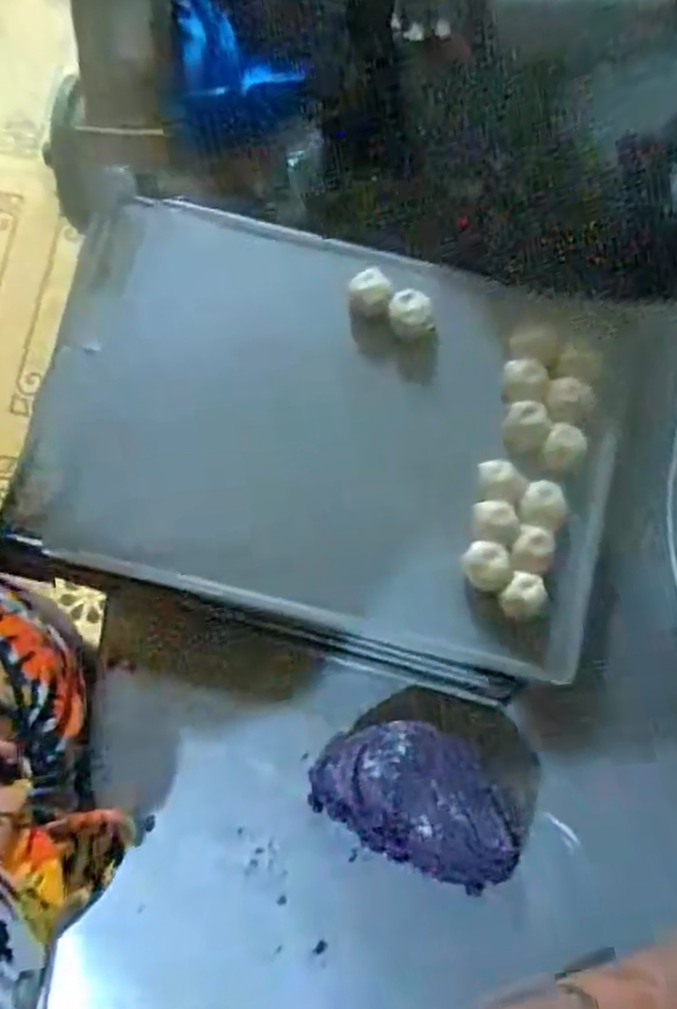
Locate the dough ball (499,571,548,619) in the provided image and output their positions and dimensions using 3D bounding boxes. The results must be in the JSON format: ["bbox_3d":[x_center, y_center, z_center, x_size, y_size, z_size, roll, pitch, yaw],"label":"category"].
[{"bbox_3d":[0.151,0.076,0.597,0.032,0.021,0.038,37,80,6],"label":"dough ball"}]

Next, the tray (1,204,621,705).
[{"bbox_3d":[-0.012,-0.058,0.632,0.501,0.050,0.349,17,79,2],"label":"tray"}]

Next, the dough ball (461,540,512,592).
[{"bbox_3d":[0.121,0.051,0.598,0.034,0.028,0.041,-34,81,-8],"label":"dough ball"}]

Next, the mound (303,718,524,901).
[{"bbox_3d":[0.066,0.236,0.581,0.173,0.045,0.109,23,79,3],"label":"mound"}]

